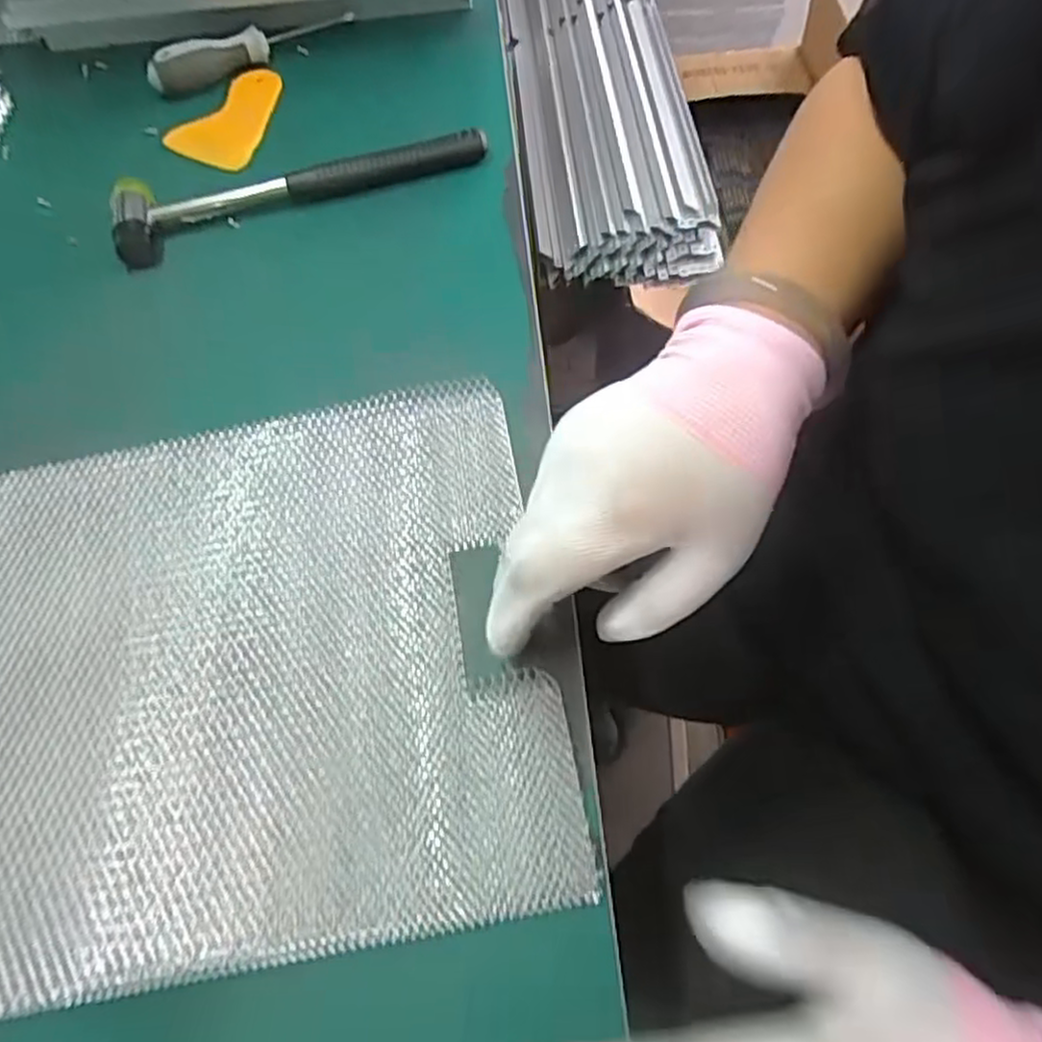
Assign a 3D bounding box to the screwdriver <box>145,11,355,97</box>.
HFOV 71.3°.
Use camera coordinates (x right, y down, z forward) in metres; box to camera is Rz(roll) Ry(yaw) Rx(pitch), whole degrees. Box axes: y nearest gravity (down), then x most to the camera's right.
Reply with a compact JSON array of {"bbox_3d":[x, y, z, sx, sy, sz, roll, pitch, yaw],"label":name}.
[{"bbox_3d":[-0.207,-0.365,0.551,0.158,0.028,0.025,-29,66,-11],"label":"screwdriver"}]

